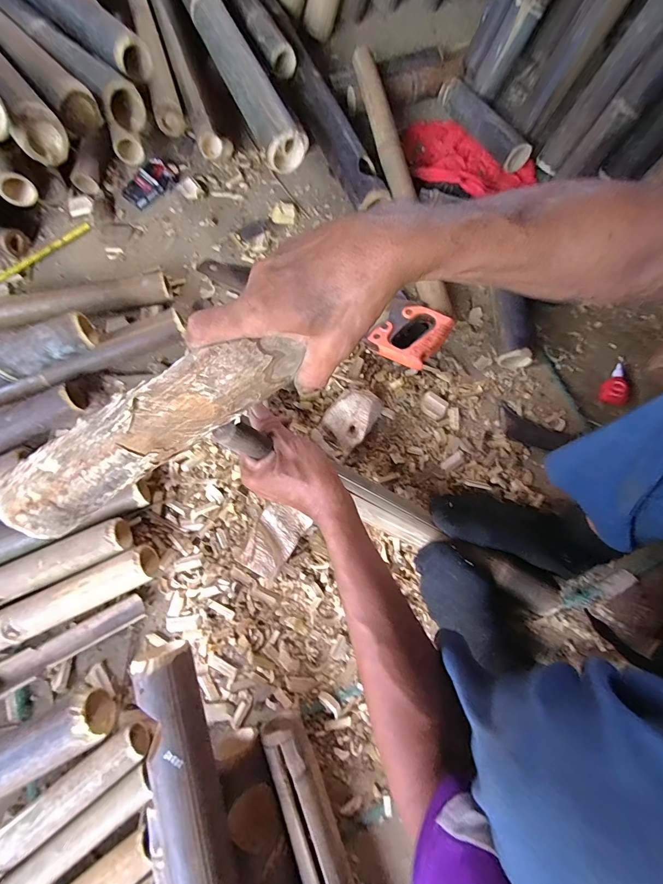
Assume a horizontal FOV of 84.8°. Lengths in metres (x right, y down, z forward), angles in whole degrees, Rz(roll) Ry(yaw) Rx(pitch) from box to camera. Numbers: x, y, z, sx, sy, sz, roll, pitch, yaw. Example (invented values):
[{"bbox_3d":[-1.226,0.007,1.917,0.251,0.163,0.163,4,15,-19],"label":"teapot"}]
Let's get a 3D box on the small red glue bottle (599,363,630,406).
[{"bbox_3d":[0.514,-0.104,0.655,0.033,0.031,0.078,23,75,6],"label":"small red glue bottle"}]

